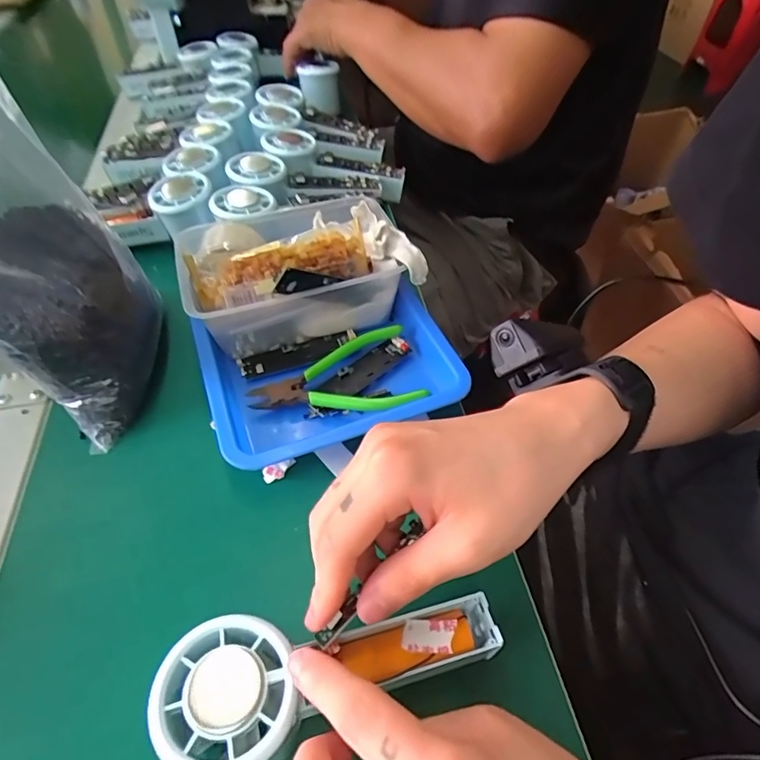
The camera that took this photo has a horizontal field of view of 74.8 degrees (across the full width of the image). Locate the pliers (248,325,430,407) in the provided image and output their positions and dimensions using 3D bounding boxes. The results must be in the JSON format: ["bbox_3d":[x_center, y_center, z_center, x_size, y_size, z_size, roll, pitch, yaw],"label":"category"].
[{"bbox_3d":[-0.033,0.000,0.356,0.118,0.009,0.073,-14,51,-9],"label":"pliers"}]

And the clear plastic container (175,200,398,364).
[{"bbox_3d":[-0.067,-0.090,0.395,0.168,0.073,0.115,-16,51,-11],"label":"clear plastic container"}]

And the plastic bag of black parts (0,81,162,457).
[{"bbox_3d":[-0.226,-0.076,0.322,0.110,0.182,0.162,-27,54,-19],"label":"plastic bag of black parts"}]

